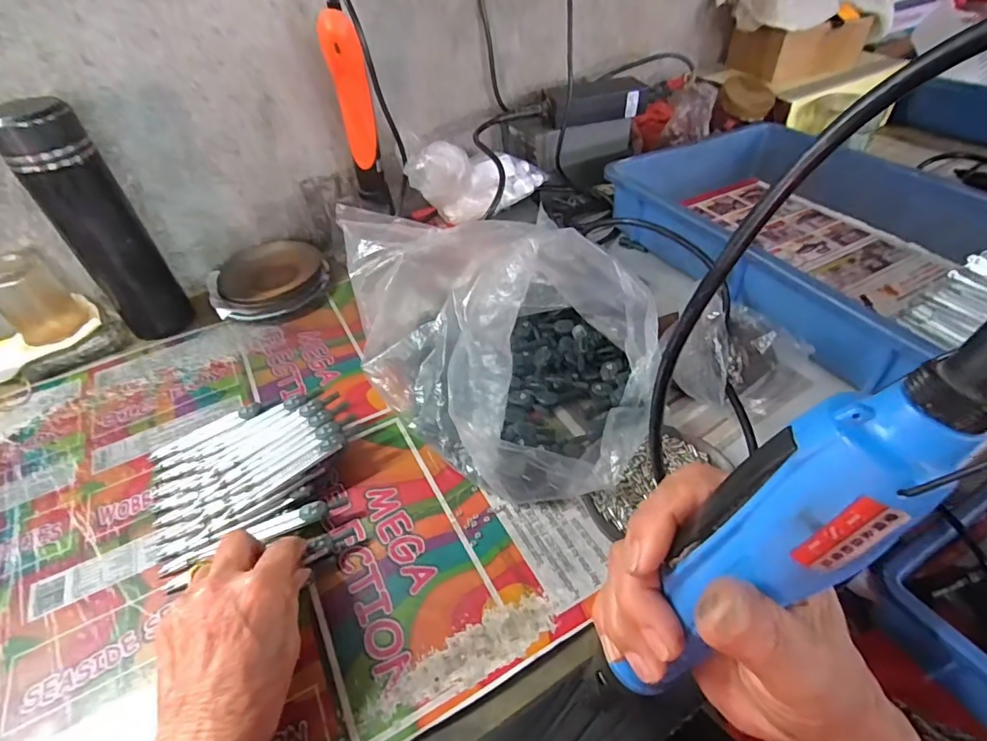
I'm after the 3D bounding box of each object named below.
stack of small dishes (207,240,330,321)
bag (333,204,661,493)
[{"bbox_3d":[-0.265,-0.107,0.592,0.131,0.031,0.128,-19,46,-15],"label":"stack of small dishes"},{"bbox_3d":[-0.002,-0.038,0.437,0.201,0.116,0.313,-28,48,-22],"label":"bag"}]

